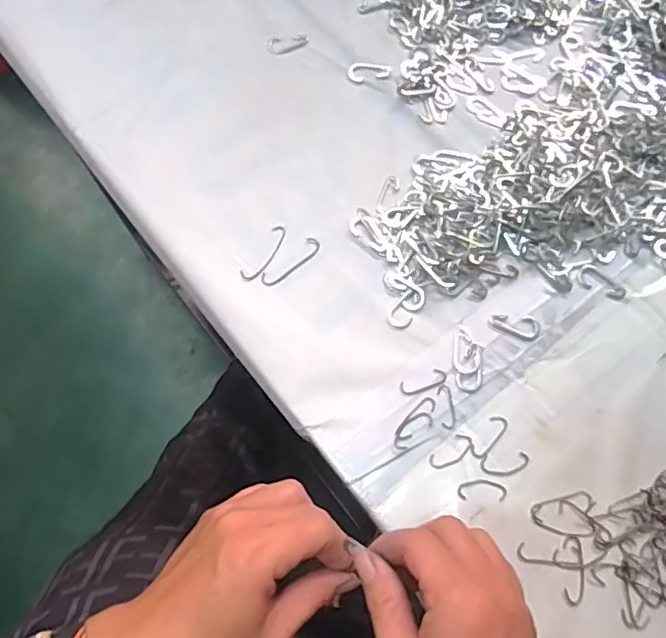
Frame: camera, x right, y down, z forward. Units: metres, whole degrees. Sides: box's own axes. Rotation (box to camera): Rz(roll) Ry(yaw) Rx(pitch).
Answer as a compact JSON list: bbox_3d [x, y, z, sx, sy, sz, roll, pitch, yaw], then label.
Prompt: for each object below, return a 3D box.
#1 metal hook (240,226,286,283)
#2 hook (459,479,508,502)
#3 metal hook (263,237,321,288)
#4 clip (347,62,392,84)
[{"bbox_3d":[-0.052,-0.050,0.435,0.014,0.004,0.053,30,72,11],"label":"metal hook"},{"bbox_3d":[0.099,0.113,0.374,0.032,0.004,0.014,3,69,1],"label":"hook"},{"bbox_3d":[-0.032,-0.043,0.433,0.053,0.004,0.014,-39,73,-14],"label":"metal hook"},{"bbox_3d":[0.032,-0.216,0.492,0.038,0.004,0.020,-13,69,-5],"label":"clip"}]

